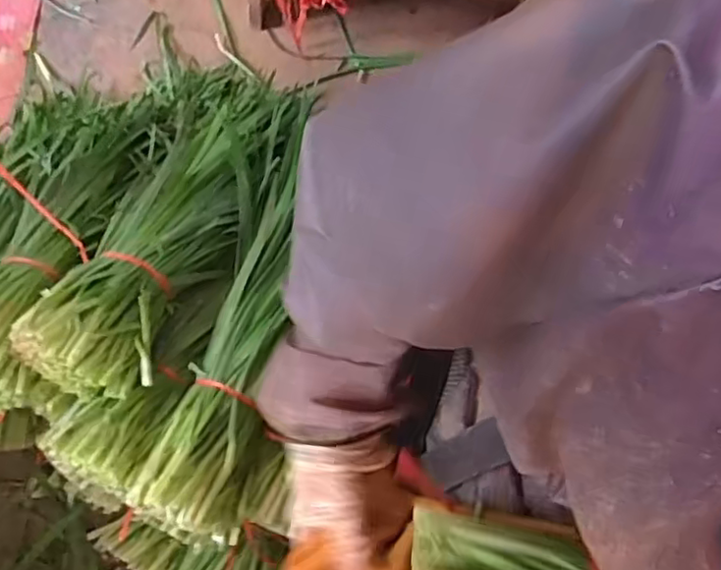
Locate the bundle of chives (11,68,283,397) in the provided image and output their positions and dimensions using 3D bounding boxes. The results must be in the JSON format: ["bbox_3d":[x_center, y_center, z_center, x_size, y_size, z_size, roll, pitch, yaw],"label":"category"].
[{"bbox_3d":[-0.198,-0.088,0.695,0.141,0.068,0.432,16,53,4],"label":"bundle of chives"}]

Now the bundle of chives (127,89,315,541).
[{"bbox_3d":[-0.121,-0.004,0.659,0.102,0.069,0.492,8,59,2],"label":"bundle of chives"}]

